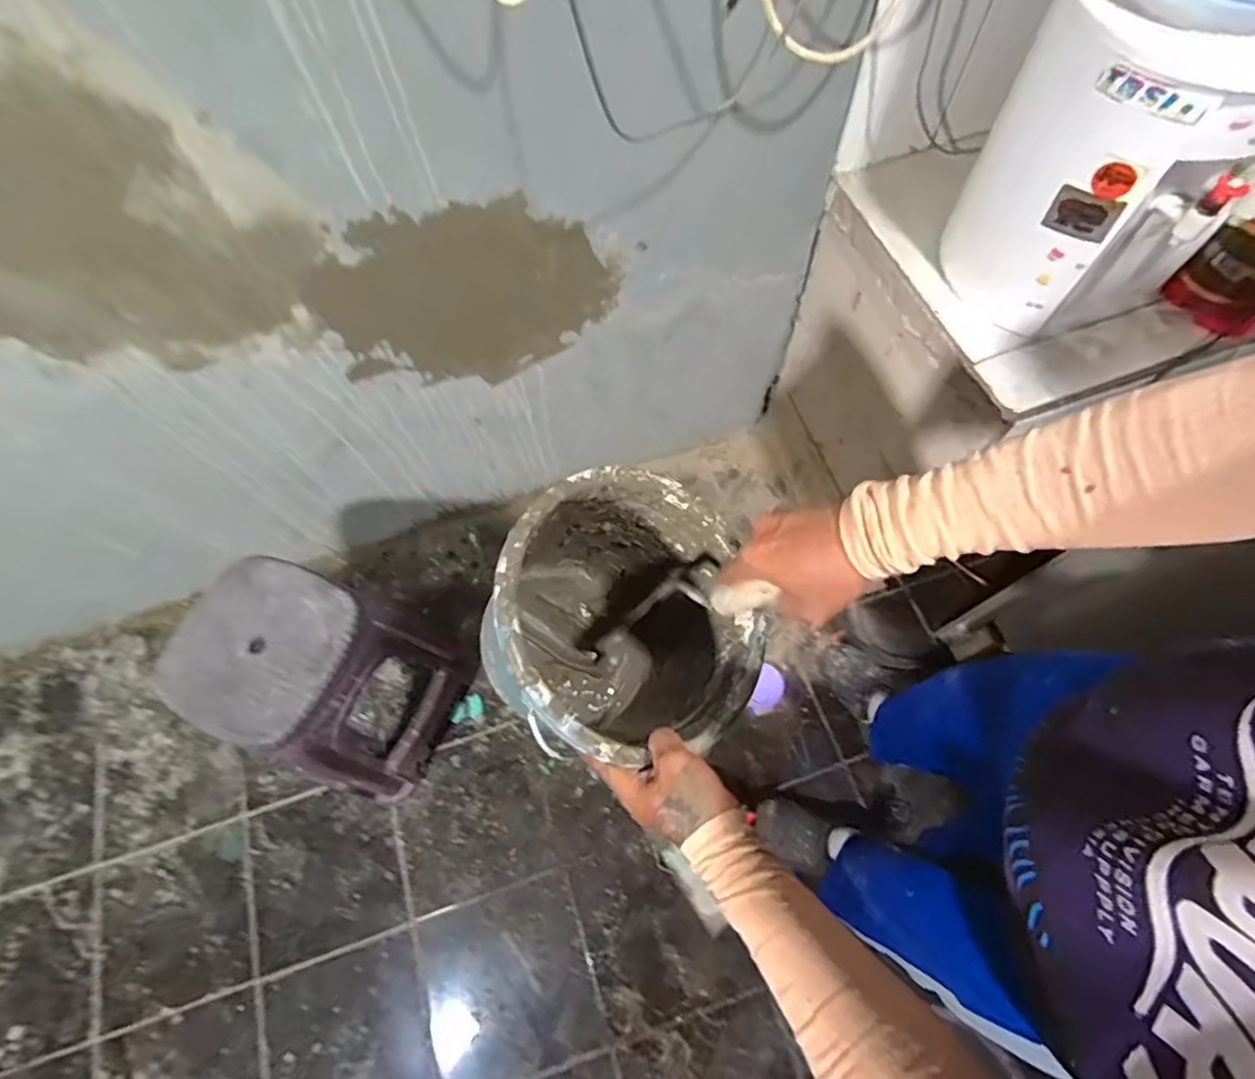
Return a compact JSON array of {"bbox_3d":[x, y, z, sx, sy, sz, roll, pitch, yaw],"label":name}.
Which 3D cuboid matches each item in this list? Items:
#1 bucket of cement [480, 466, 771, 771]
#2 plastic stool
[{"bbox_3d":[-0.001,0.079,0.598,0.225,0.243,0.250,-17,66,-6],"label":"bucket of cement"},{"bbox_3d":[-0.543,0.261,1.196,0.311,0.479,0.358,21,68,11],"label":"plastic stool"}]

